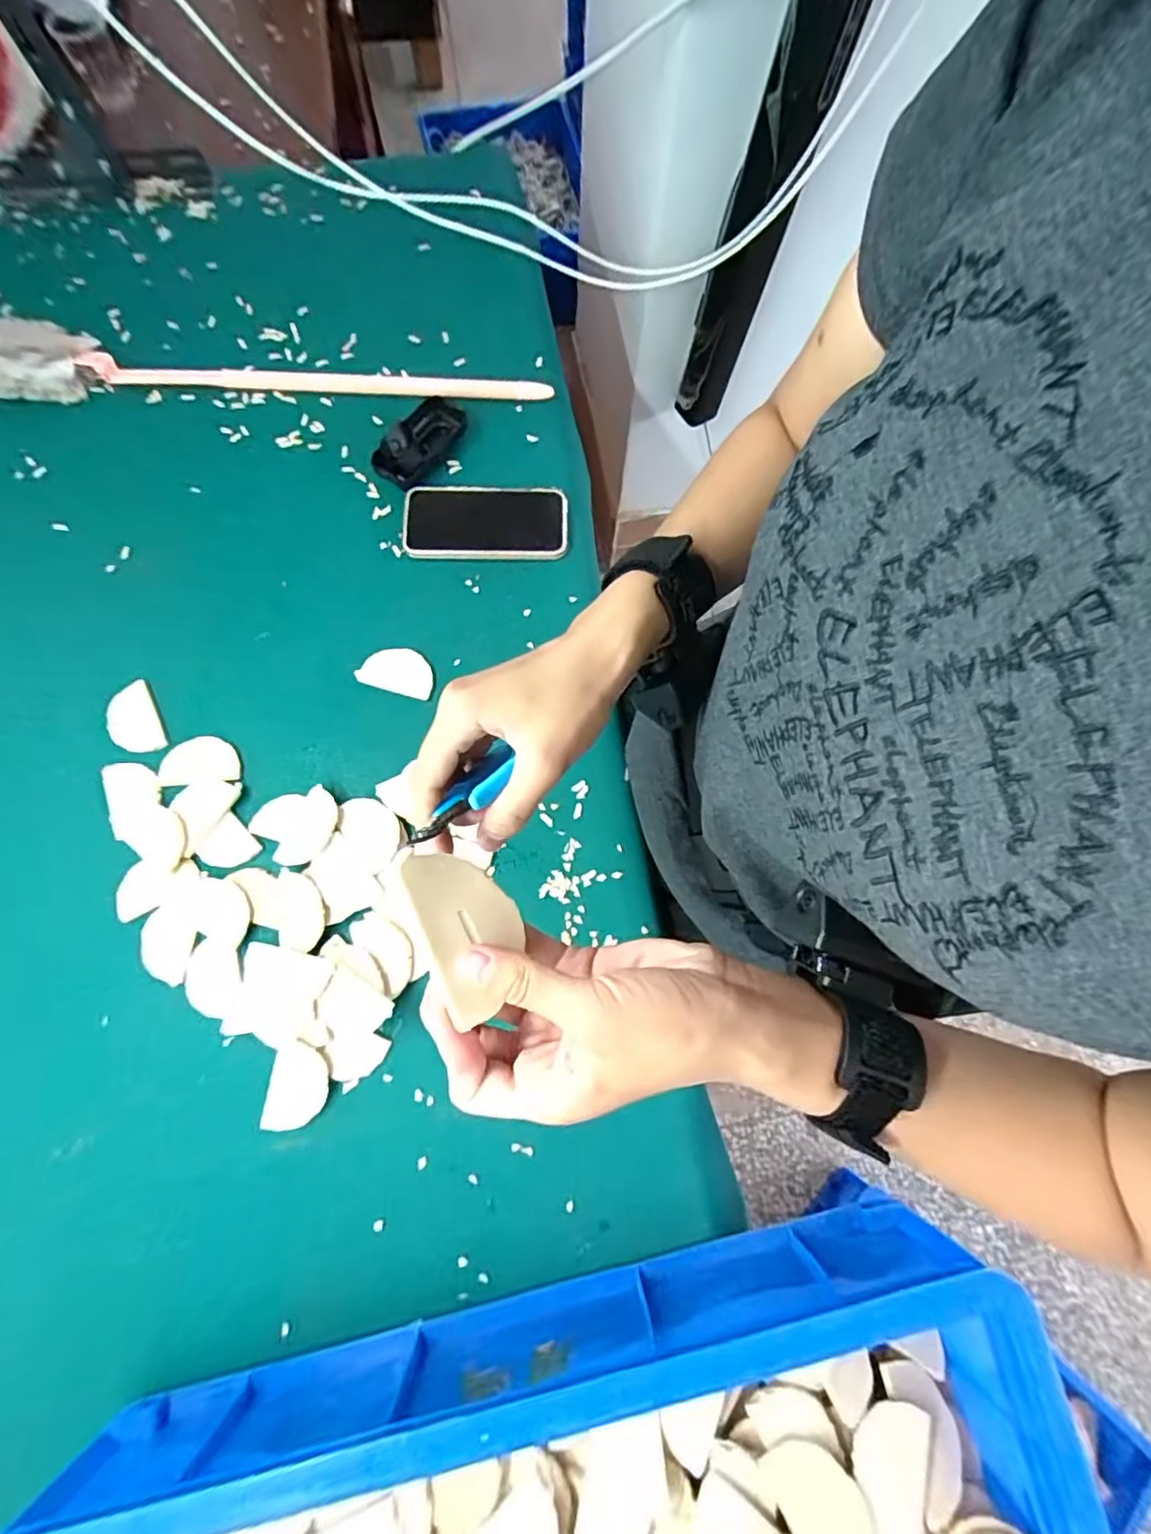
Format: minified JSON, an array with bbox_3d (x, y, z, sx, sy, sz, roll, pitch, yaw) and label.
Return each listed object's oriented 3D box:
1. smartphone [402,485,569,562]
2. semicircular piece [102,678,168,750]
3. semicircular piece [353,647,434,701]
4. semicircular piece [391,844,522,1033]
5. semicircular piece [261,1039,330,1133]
[{"bbox_3d":[-0.089,-0.250,0.574,0.160,0.014,0.080,0,84,-4],"label":"smartphone"},{"bbox_3d":[-0.411,-0.043,0.526,0.045,0.011,0.067,-26,78,-7],"label":"semicircular piece"},{"bbox_3d":[-0.169,-0.094,0.544,0.072,0.005,0.044,15,78,2],"label":"semicircular piece"},{"bbox_3d":[-0.043,0.062,0.230,0.042,0.005,0.070,-14,66,-38],"label":"semicircular piece"},{"bbox_3d":[-0.218,0.250,0.444,0.045,0.004,0.064,9,82,0],"label":"semicircular piece"}]

